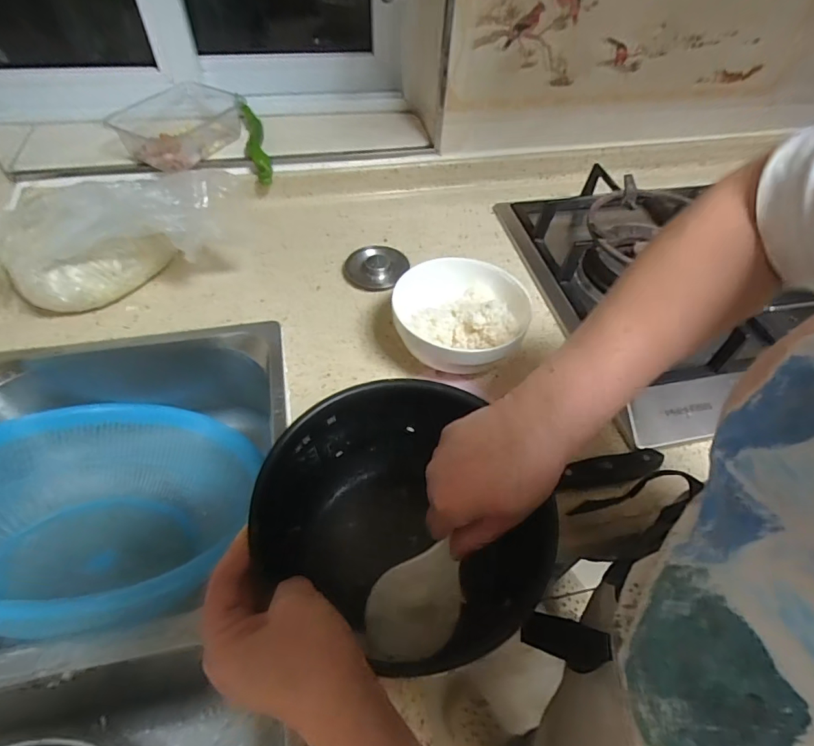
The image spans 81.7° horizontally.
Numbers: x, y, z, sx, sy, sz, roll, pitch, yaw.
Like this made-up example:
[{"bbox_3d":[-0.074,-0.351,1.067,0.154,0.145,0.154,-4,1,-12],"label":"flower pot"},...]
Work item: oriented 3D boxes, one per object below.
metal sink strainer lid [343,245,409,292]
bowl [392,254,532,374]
[{"bbox_3d":[-0.042,-0.146,0.640,0.085,0.015,0.079,0,55,-5],"label":"metal sink strainer lid"},{"bbox_3d":[0.061,-0.056,0.539,0.149,0.073,0.141,3,55,-4],"label":"bowl"}]

